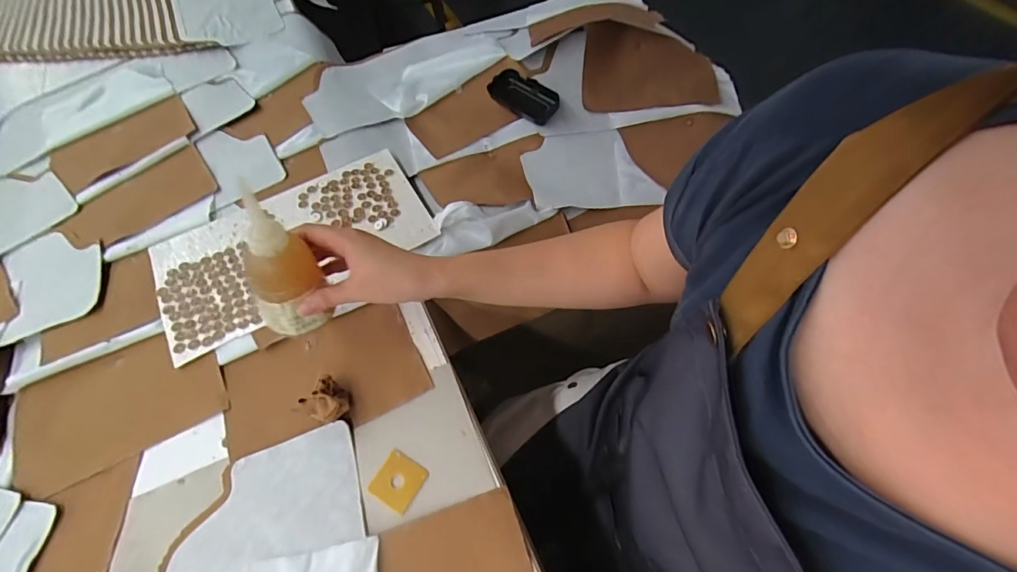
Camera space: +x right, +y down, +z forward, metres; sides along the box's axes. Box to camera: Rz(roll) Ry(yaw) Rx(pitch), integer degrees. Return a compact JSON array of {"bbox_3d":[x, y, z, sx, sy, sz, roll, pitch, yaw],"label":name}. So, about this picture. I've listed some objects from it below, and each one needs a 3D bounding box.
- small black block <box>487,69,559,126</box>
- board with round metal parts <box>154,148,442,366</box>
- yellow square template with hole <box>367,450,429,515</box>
[{"bbox_3d":[0.022,-0.273,0.673,0.108,0.024,0.056,39,70,23],"label":"small black block"},{"bbox_3d":[-0.264,-0.054,0.576,0.320,0.009,0.182,-27,62,-11],"label":"board with round metal parts"},{"bbox_3d":[-0.102,0.181,0.434,0.042,0.004,0.043,27,65,18],"label":"yellow square template with hole"}]

